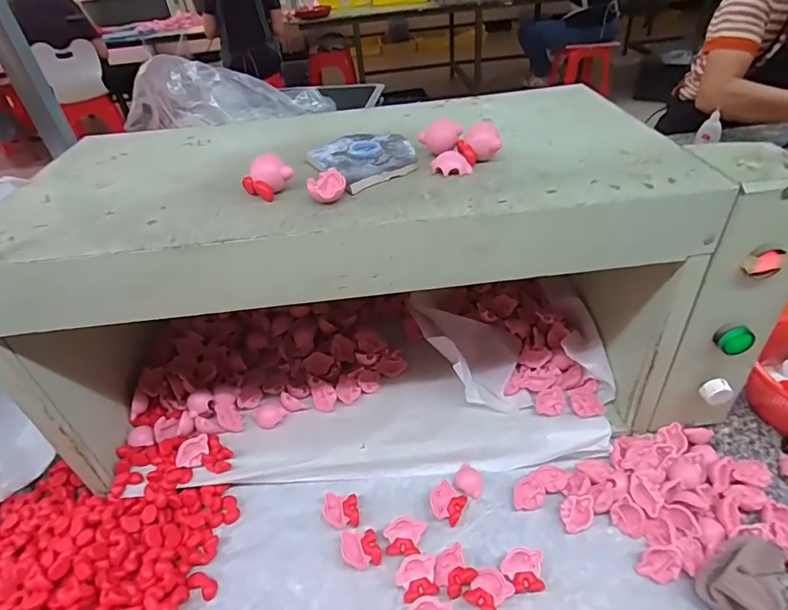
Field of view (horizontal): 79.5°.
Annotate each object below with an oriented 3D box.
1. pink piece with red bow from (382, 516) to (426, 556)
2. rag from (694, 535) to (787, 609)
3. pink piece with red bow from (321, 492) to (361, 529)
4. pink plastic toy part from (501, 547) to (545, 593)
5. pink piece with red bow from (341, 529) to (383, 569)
[{"bbox_3d":[0.010,0.219,0.446,0.037,0.013,0.032,0,40,8],"label":"pink piece with red bow"},{"bbox_3d":[0.289,0.233,0.365,0.061,0.048,0.087,-21,41,-17],"label":"rag"},{"bbox_3d":[-0.052,0.205,0.470,0.034,0.013,0.031,-5,39,1],"label":"pink piece with red bow"},{"bbox_3d":[0.113,0.235,0.415,0.036,0.020,0.032,-5,39,2],"label":"pink plastic toy part"},{"bbox_3d":[-0.030,0.228,0.442,0.034,0.013,0.033,-16,40,-12],"label":"pink piece with red bow"}]

